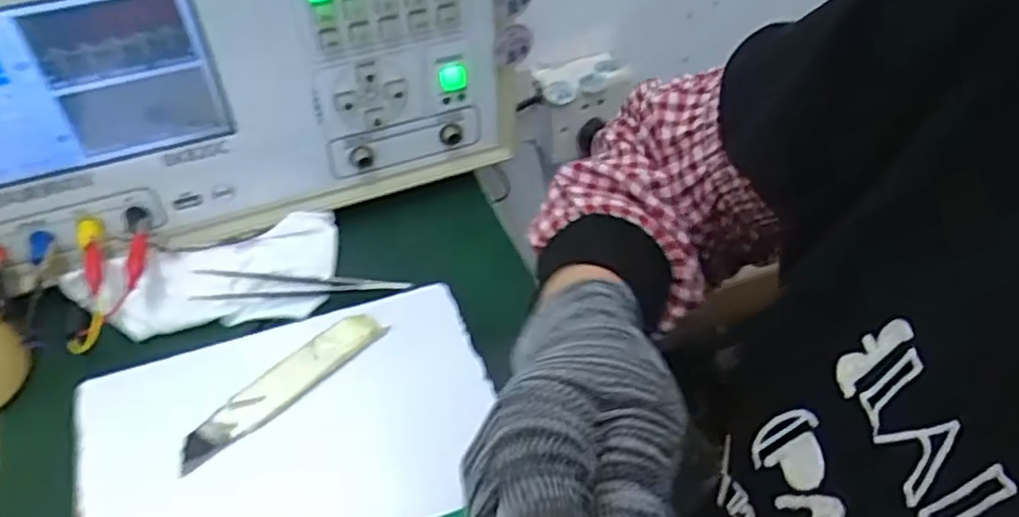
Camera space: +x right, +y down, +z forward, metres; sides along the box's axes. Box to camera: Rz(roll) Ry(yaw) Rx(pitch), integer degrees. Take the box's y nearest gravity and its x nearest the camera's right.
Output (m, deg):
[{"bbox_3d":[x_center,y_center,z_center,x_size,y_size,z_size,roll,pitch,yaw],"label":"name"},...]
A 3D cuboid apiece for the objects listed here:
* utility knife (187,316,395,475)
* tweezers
[{"bbox_3d":[-0.112,0.064,0.358,0.112,0.010,0.026,-35,54,-29],"label":"utility knife"},{"bbox_3d":[-0.120,0.014,0.413,0.122,0.011,0.018,-3,45,-1],"label":"tweezers"}]

